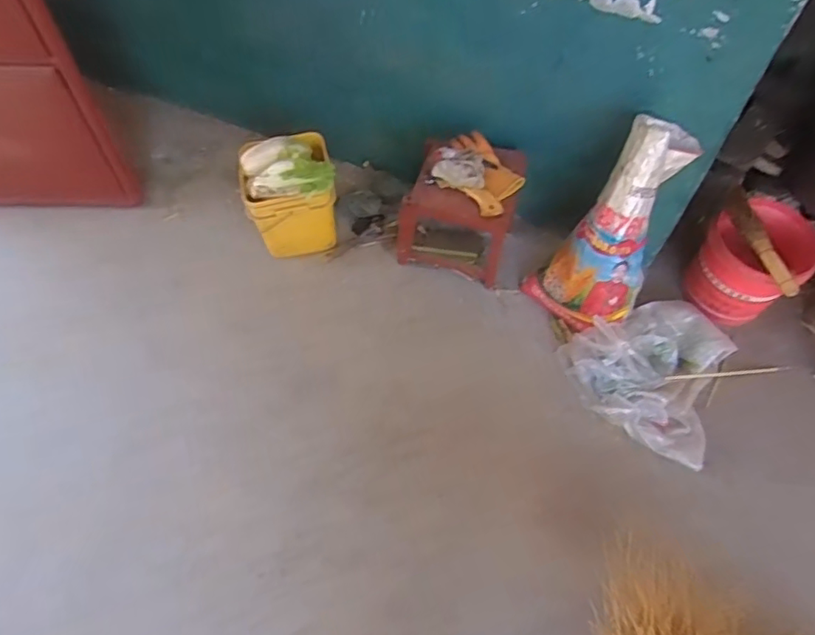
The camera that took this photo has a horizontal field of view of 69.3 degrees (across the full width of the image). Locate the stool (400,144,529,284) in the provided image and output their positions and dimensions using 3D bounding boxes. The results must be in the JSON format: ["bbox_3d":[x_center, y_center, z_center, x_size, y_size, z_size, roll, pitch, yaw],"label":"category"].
[{"bbox_3d":[0.159,-0.315,1.687,0.307,0.308,0.283,18,57,10],"label":"stool"}]

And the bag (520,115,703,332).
[{"bbox_3d":[0.527,-0.217,1.518,0.265,0.562,0.215,34,38,18],"label":"bag"}]

